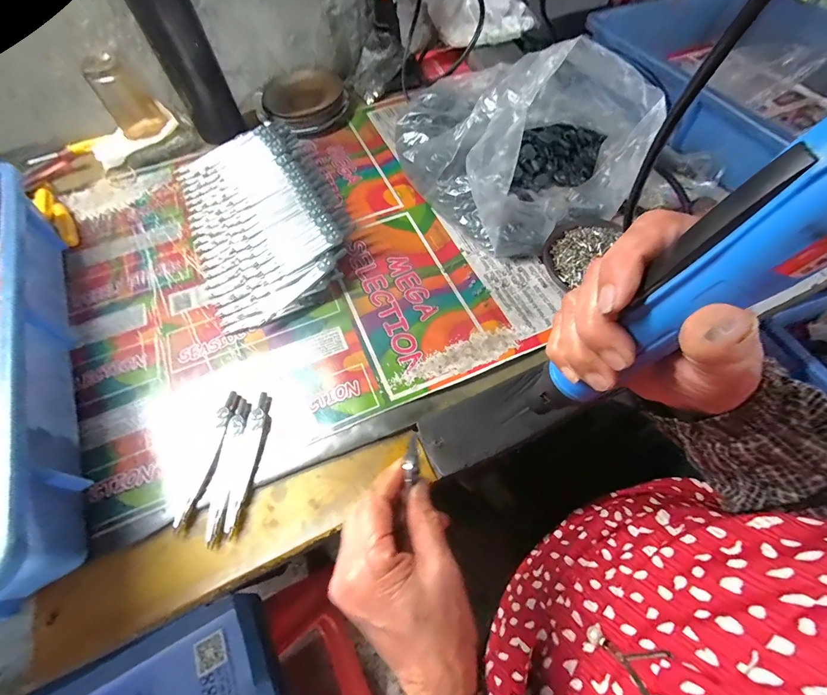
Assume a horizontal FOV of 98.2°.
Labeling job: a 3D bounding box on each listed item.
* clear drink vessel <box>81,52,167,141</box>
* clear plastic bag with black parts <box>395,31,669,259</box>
[{"bbox_3d":[-0.382,-0.331,0.477,0.058,0.088,0.065,-35,66,-16],"label":"clear drink vessel"},{"bbox_3d":[0.110,-0.255,0.404,0.219,0.129,0.265,-31,65,-14],"label":"clear plastic bag with black parts"}]

